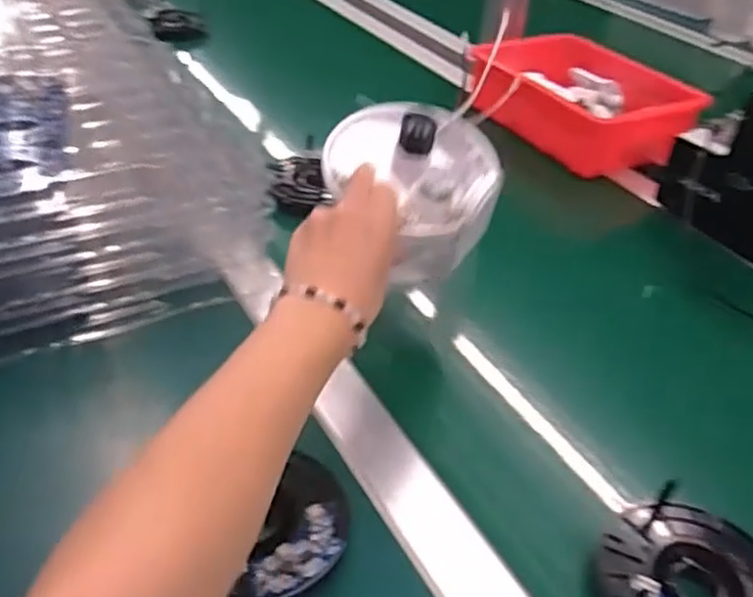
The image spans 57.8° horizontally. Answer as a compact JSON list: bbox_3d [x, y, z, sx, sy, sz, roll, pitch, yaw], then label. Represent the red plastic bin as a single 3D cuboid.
[{"bbox_3d":[0.242,-0.247,0.840,0.181,0.075,0.282,-19,45,-27],"label":"red plastic bin"}]

